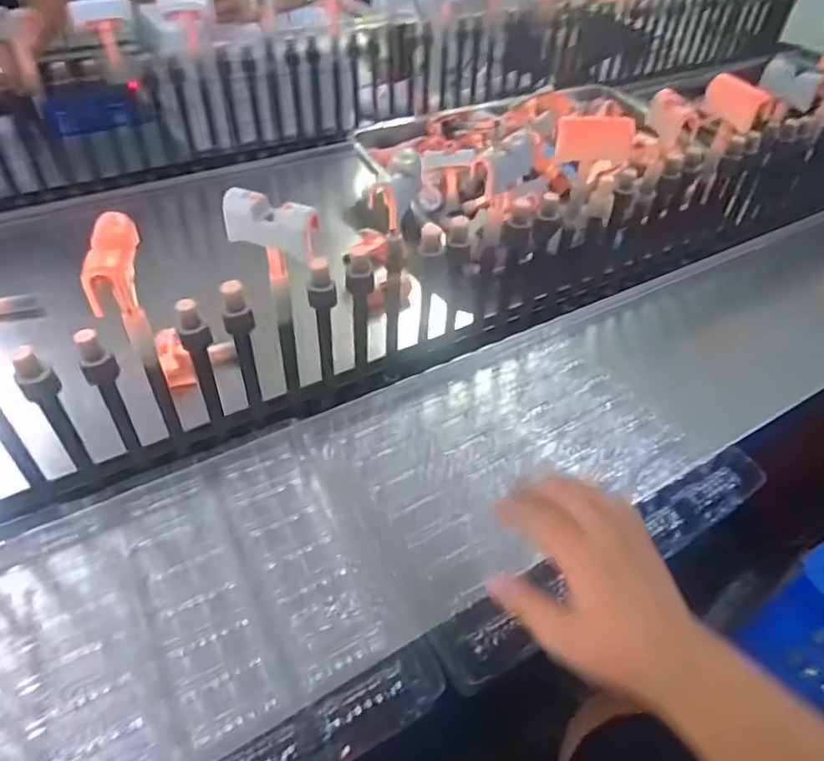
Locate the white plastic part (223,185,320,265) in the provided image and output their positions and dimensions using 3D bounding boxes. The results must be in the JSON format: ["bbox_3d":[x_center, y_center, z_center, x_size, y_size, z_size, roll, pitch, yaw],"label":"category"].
[{"bbox_3d":[-0.108,-0.120,0.458,0.074,0.036,0.024,17,45,13],"label":"white plastic part"}]

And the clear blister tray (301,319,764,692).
[{"bbox_3d":[0.108,0.068,0.587,0.363,0.044,0.297,-23,50,-26],"label":"clear blister tray"}]

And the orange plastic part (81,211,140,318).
[{"bbox_3d":[-0.208,-0.075,0.424,0.023,0.056,0.072,-3,44,-8],"label":"orange plastic part"}]

